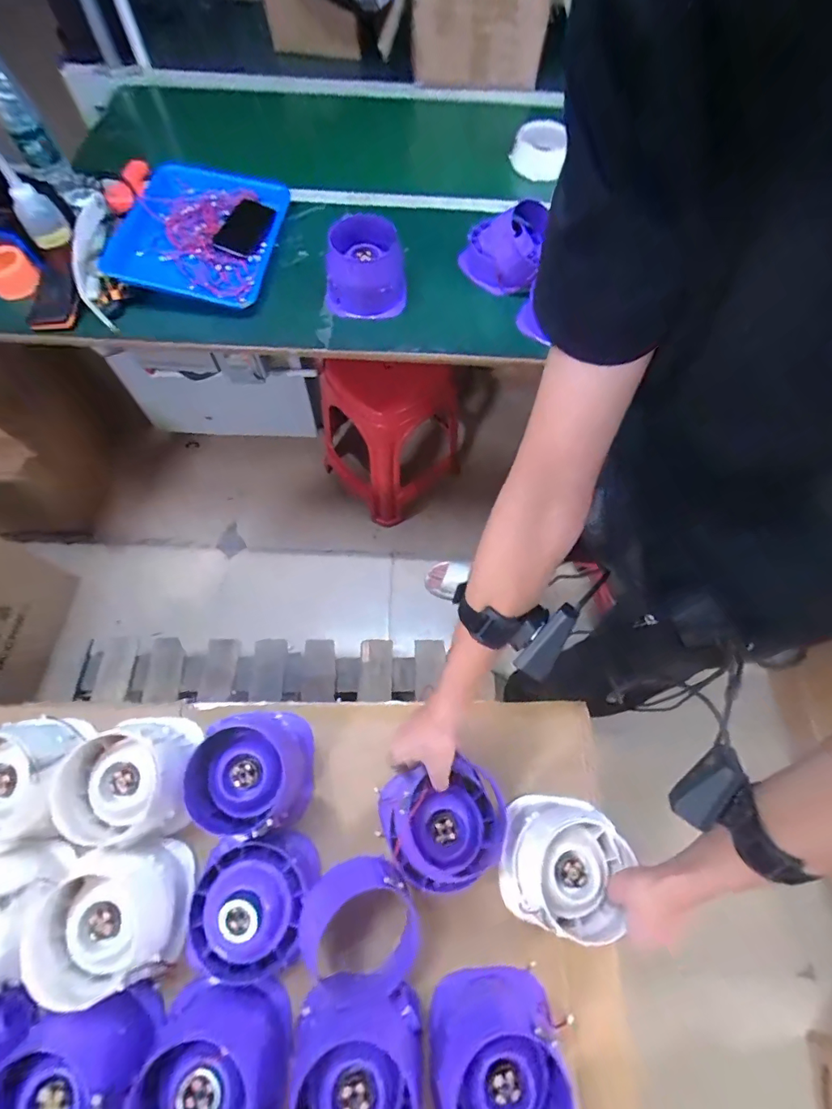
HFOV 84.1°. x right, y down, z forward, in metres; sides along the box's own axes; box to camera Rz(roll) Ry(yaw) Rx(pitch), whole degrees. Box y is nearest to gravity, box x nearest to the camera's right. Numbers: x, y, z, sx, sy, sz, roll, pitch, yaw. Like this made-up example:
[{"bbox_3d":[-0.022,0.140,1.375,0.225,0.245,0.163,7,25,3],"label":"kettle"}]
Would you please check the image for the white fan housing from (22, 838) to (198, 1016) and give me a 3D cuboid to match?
[{"bbox_3d":[-0.334,0.402,0.513,0.152,0.078,0.136,-17,68,-9],"label":"white fan housing"}]

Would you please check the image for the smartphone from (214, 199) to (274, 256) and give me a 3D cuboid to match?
[{"bbox_3d":[-0.323,-0.615,0.873,0.084,0.012,0.134,24,76,0],"label":"smartphone"}]

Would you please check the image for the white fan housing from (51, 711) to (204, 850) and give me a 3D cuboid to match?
[{"bbox_3d":[-0.346,0.268,0.557,0.133,0.081,0.141,0,66,-1],"label":"white fan housing"}]

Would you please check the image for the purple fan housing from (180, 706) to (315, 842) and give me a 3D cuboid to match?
[{"bbox_3d":[-0.198,0.262,0.560,0.131,0.085,0.136,0,66,-1],"label":"purple fan housing"}]

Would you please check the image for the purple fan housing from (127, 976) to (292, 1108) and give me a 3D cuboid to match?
[{"bbox_3d":[-0.201,0.519,0.457,0.137,0.091,0.125,0,66,-1],"label":"purple fan housing"}]

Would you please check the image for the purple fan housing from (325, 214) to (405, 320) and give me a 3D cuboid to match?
[{"bbox_3d":[-0.086,-0.486,0.782,0.130,0.110,0.129,-5,67,-4],"label":"purple fan housing"}]

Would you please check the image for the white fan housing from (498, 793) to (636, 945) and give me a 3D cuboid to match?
[{"bbox_3d":[0.176,0.357,0.533,0.137,0.084,0.129,0,66,-1],"label":"white fan housing"}]

